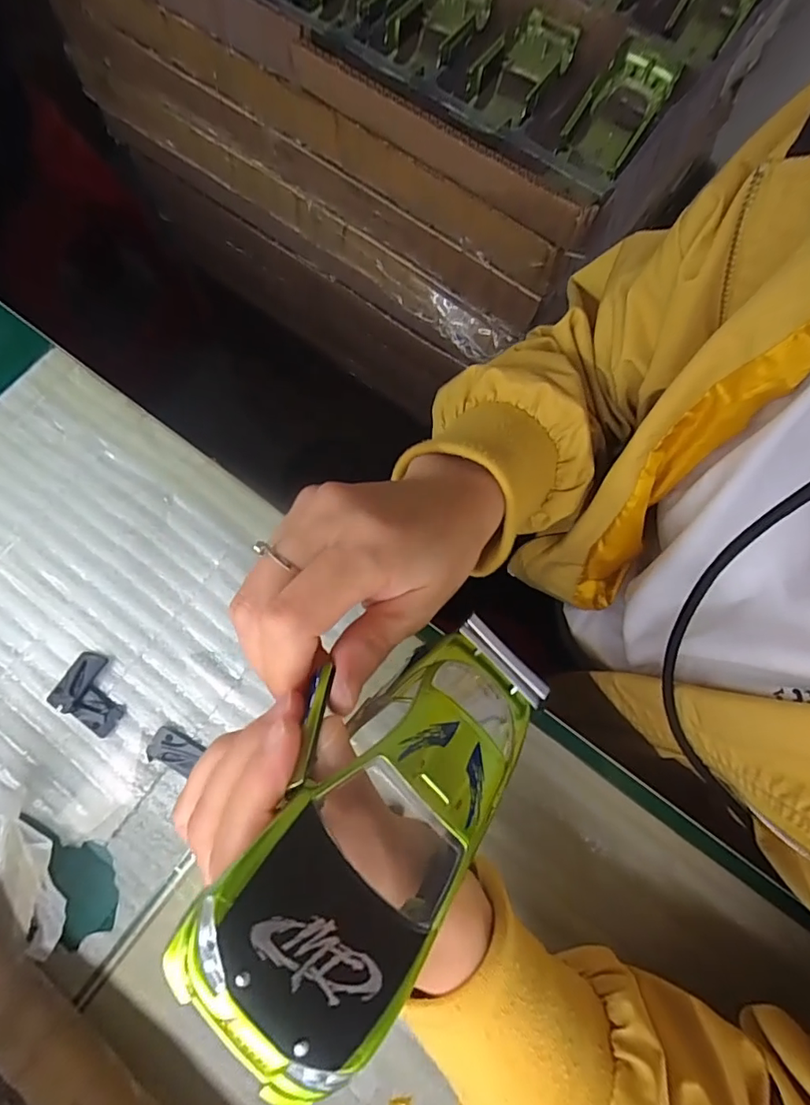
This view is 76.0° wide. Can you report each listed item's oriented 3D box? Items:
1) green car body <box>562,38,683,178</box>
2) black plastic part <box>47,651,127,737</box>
[{"bbox_3d":[0.166,-0.340,0.404,0.053,0.043,0.094,35,76,7],"label":"green car body"},{"bbox_3d":[-0.172,0.077,0.287,0.039,0.006,0.033,32,76,7],"label":"black plastic part"}]

